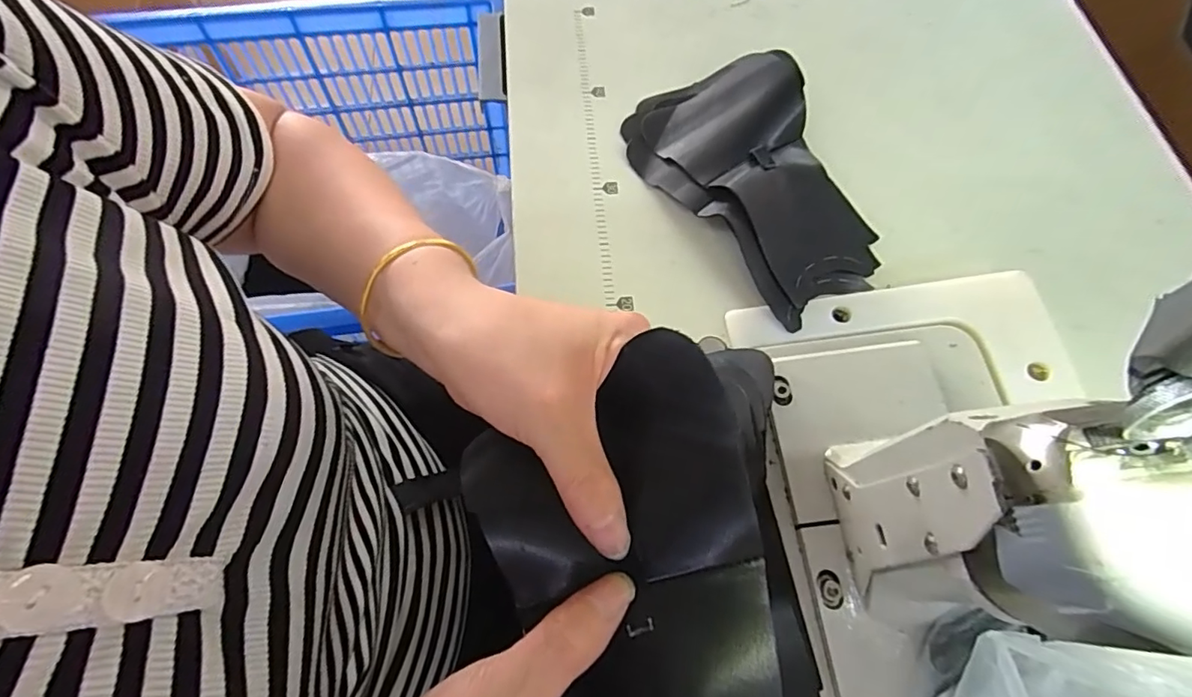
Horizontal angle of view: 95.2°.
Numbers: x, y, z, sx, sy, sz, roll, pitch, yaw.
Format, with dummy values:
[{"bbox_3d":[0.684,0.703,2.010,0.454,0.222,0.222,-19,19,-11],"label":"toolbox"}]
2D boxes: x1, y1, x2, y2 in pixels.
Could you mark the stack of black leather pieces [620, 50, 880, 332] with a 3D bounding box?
[{"bbox_3d":[0.120,-0.129,0.399,0.130,0.038,0.211,-27,70,-13],"label":"stack of black leather pieces"}]

